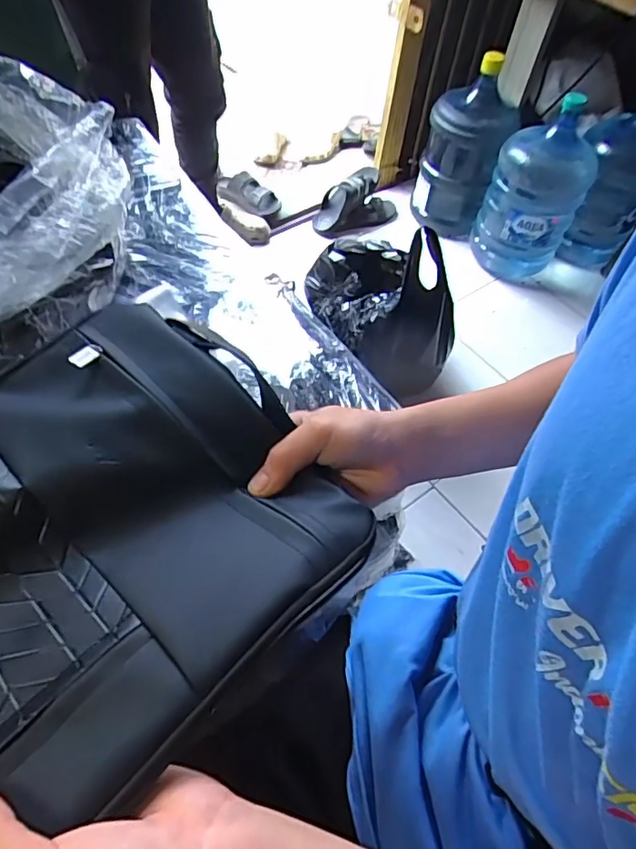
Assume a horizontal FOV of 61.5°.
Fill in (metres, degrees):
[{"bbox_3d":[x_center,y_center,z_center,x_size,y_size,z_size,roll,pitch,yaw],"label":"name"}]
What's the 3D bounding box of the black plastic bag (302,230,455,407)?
[{"bbox_3d":[0.128,-0.290,1.312,0.414,0.322,0.203,33,58,17],"label":"black plastic bag"}]

